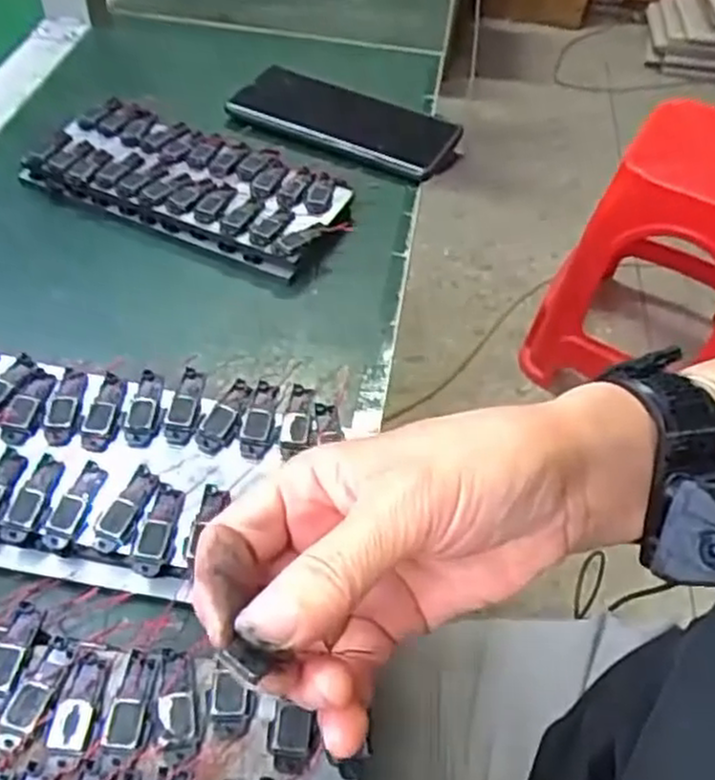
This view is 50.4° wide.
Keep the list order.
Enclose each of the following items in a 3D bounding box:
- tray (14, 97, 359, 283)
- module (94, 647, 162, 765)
[{"bbox_3d":[-0.107,-0.133,0.490,0.198,0.025,0.086,21,51,15],"label":"tray"},{"bbox_3d":[-0.081,0.112,0.269,0.016,0.004,0.040,3,49,0],"label":"module"}]

